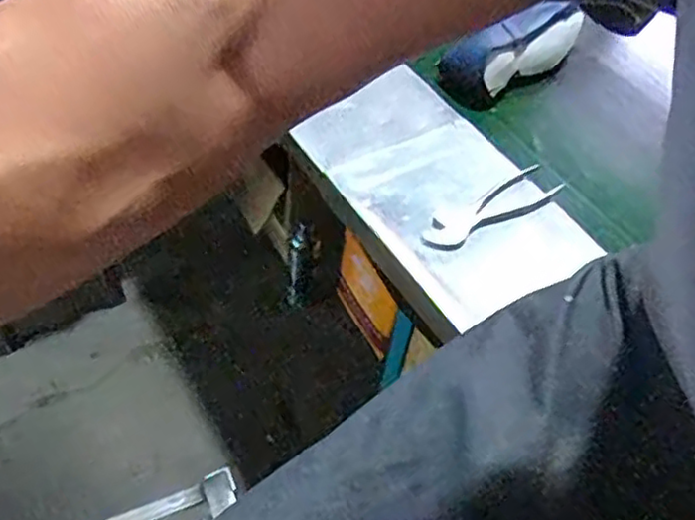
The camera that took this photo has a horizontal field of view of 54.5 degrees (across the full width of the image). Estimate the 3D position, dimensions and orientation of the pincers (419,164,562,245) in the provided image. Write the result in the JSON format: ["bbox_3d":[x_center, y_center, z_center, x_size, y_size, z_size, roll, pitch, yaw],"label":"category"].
[{"bbox_3d":[0.166,-0.059,0.800,0.182,0.019,0.045,-26,73,-17],"label":"pincers"}]

